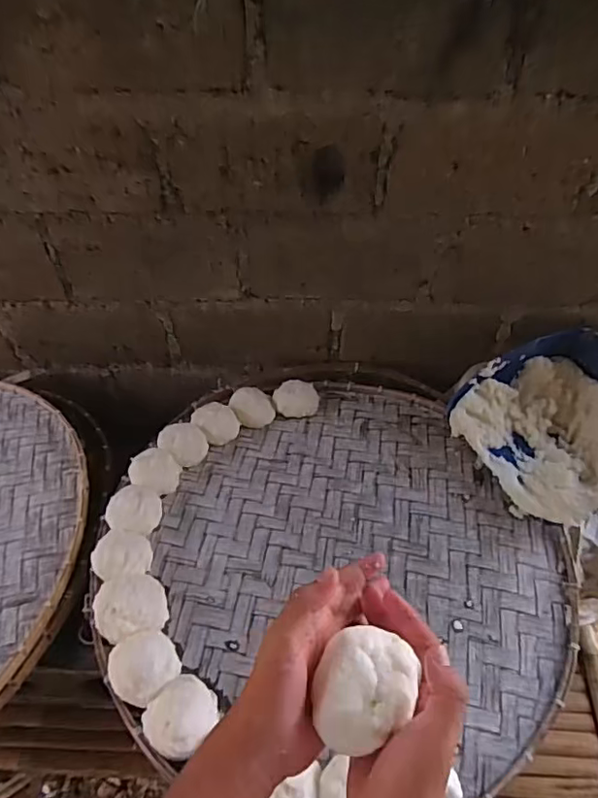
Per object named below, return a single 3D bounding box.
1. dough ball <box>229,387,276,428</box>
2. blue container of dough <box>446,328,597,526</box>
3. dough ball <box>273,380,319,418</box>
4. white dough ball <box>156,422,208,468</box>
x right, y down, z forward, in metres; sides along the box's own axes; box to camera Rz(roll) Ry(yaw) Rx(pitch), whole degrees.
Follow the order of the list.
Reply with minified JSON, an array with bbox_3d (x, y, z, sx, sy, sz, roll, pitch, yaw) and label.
[{"bbox_3d":[-0.090,0.013,1.056,0.085,0.035,0.081,1,53,-1],"label":"dough ball"},{"bbox_3d":[0.459,0.029,0.956,0.340,0.130,0.316,1,53,-1],"label":"blue container of dough"},{"bbox_3d":[-0.004,-0.002,1.074,0.090,0.033,0.070,-1,53,-2],"label":"dough ball"},{"bbox_3d":[-0.205,0.079,0.972,0.081,0.044,0.077,-18,55,-15],"label":"white dough ball"}]

